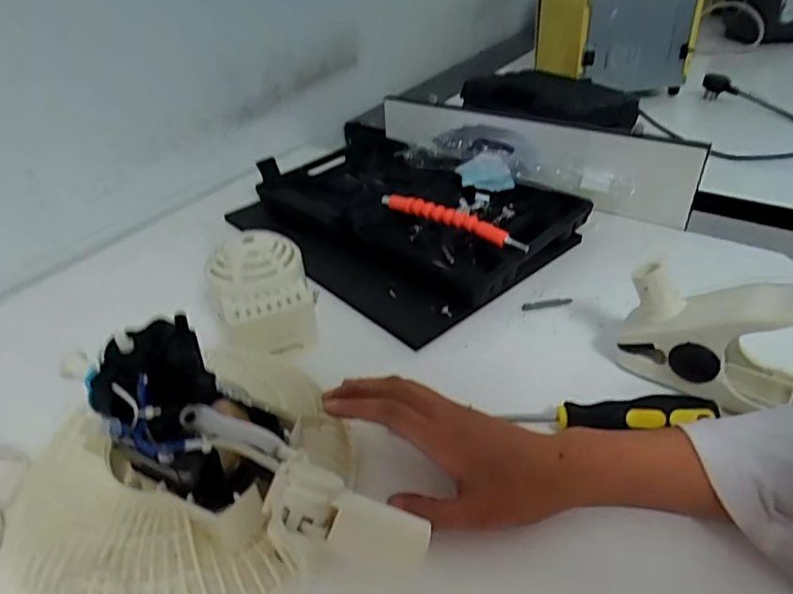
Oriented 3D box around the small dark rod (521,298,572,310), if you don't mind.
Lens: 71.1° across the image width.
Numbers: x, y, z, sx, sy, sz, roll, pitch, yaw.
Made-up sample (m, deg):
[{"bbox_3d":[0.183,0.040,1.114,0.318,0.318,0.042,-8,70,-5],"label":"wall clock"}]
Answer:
[{"bbox_3d":[0.143,0.006,0.525,0.049,0.004,0.010,-5,38,-4],"label":"small dark rod"}]

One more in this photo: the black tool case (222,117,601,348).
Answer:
[{"bbox_3d":[-0.008,-0.105,0.637,0.375,0.052,0.273,30,48,35],"label":"black tool case"}]

